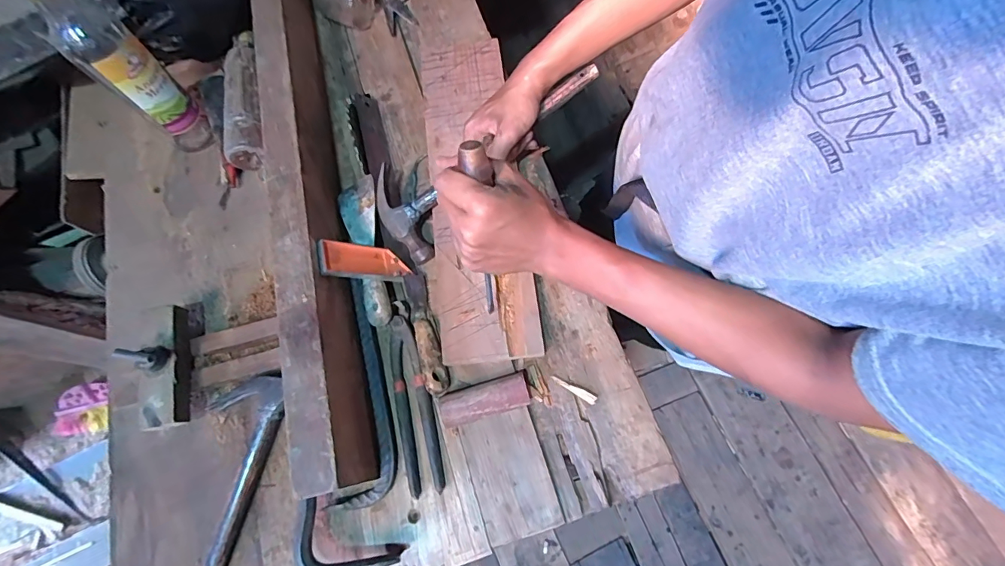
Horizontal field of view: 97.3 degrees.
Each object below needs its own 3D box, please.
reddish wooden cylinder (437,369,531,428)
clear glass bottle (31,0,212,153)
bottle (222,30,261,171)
[{"bbox_3d":[-0.020,0.131,0.499,0.101,0.028,0.039,-19,75,0],"label":"reddish wooden cylinder"},{"bbox_3d":[-0.473,-0.272,0.550,0.054,0.272,0.072,39,78,15],"label":"clear glass bottle"},{"bbox_3d":[-0.373,-0.272,0.647,0.050,0.053,0.210,-11,75,2],"label":"bottle"}]

